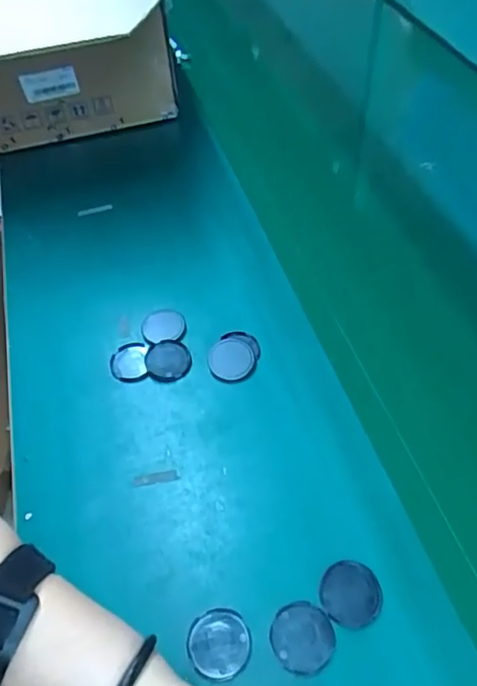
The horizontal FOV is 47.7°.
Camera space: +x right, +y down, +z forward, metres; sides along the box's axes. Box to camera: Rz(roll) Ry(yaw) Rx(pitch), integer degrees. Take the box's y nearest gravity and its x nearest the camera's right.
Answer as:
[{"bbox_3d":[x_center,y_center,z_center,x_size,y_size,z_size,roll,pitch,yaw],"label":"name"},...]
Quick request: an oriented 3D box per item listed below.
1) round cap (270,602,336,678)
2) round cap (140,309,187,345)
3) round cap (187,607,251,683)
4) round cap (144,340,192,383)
[{"bbox_3d":[0.051,0.236,0.431,0.049,0.005,0.049,-2,52,3],"label":"round cap"},{"bbox_3d":[-0.089,-0.021,0.641,0.051,0.010,0.057,-9,52,-3],"label":"round cap"},{"bbox_3d":[-0.016,0.242,0.433,0.049,0.004,0.049,-2,52,3],"label":"round cap"},{"bbox_3d":[-0.079,0.020,0.603,0.049,0.010,0.050,-2,52,3],"label":"round cap"}]

